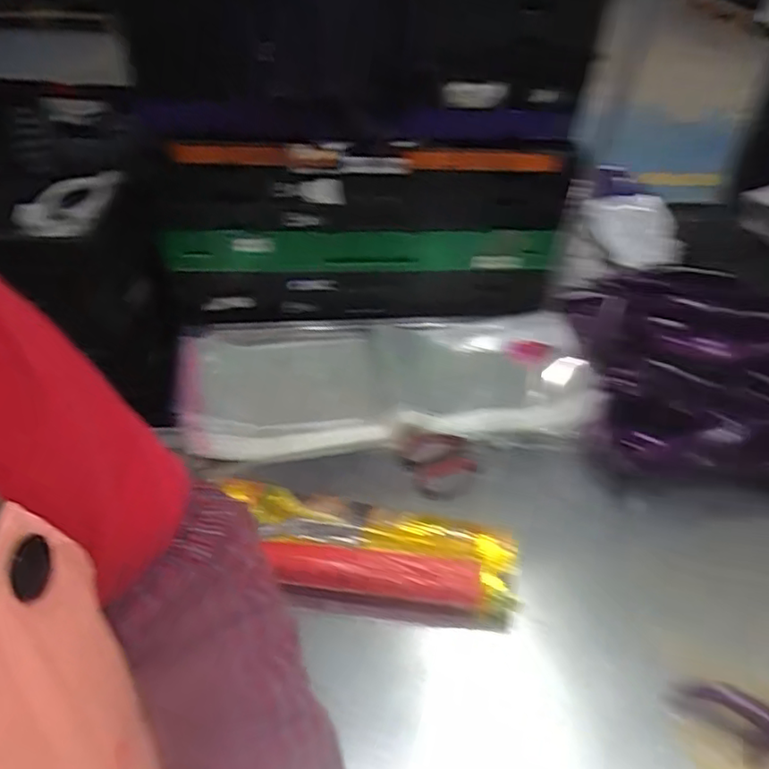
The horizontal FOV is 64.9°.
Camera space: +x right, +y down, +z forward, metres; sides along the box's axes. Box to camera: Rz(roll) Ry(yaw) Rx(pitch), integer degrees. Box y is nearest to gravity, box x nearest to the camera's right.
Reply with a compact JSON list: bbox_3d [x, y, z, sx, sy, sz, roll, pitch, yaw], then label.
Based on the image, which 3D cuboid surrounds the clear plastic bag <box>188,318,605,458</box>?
[{"bbox_3d":[0.009,-0.005,0.861,0.567,0.057,0.253,-2,43,-7],"label":"clear plastic bag"}]

